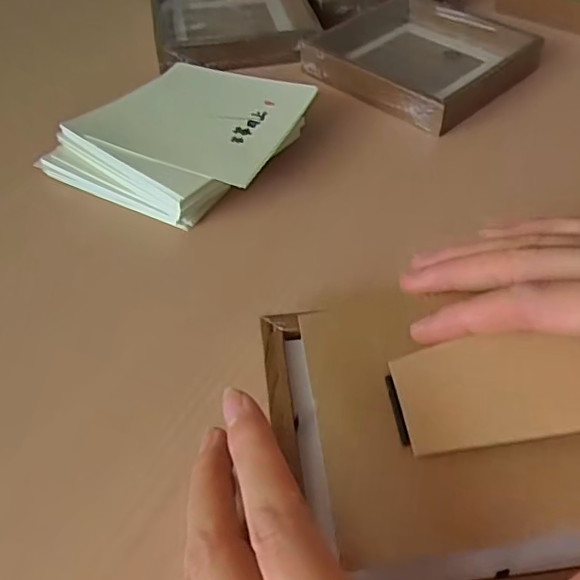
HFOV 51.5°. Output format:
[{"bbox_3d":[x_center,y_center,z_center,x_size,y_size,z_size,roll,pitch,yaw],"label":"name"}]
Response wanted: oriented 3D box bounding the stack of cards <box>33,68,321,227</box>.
[{"bbox_3d":[-0.061,-0.093,0.356,0.112,0.032,0.120,22,53,19],"label":"stack of cards"}]

